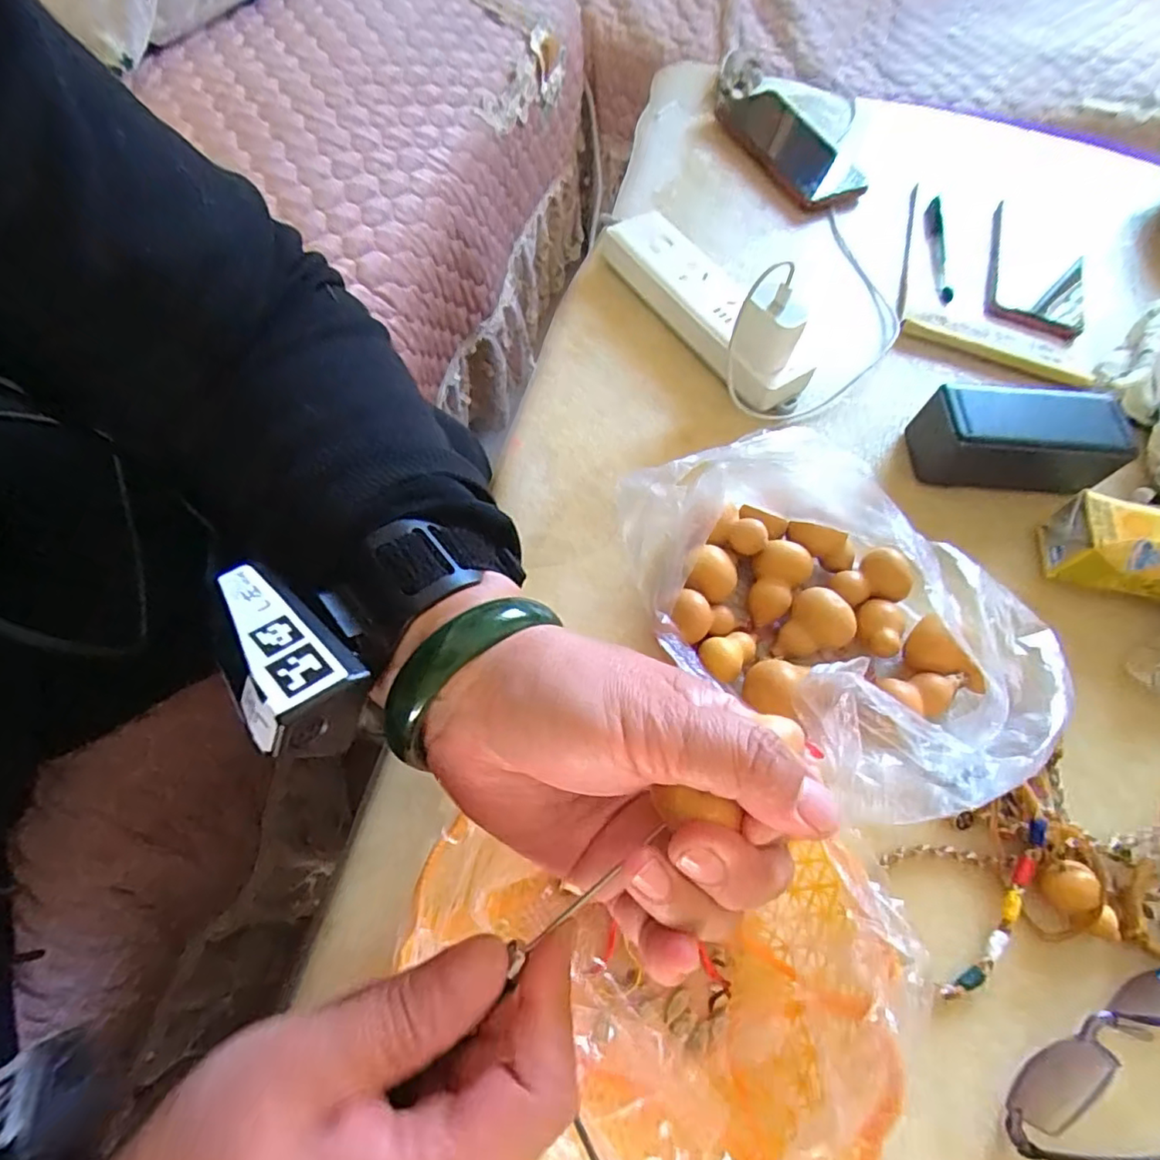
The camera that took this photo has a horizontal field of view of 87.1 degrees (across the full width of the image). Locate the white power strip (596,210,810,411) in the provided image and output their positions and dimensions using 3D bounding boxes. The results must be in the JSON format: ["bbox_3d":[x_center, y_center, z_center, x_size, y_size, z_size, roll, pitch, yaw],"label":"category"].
[{"bbox_3d":[0.098,-0.211,0.476,0.054,0.032,0.209,-29,70,-17],"label":"white power strip"}]

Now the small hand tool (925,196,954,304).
[{"bbox_3d":[0.325,-0.301,0.554,0.017,0.014,0.143,15,65,2],"label":"small hand tool"}]

